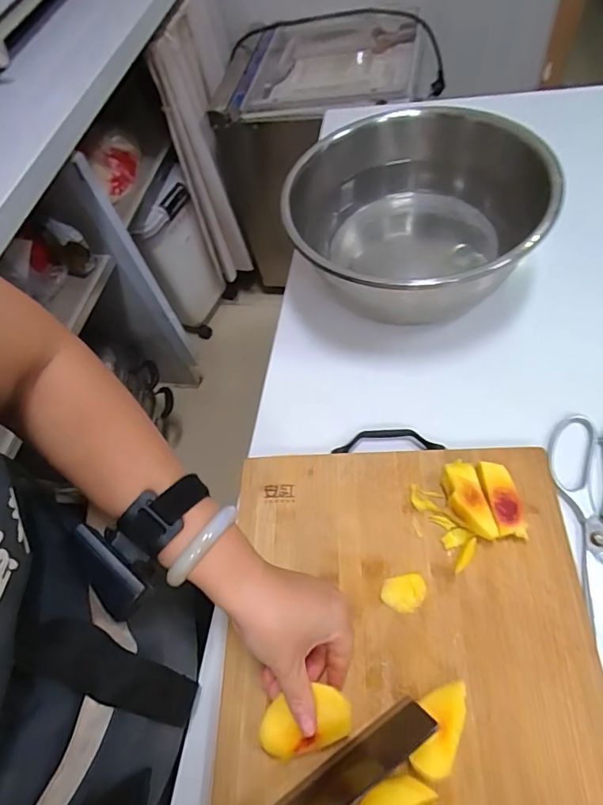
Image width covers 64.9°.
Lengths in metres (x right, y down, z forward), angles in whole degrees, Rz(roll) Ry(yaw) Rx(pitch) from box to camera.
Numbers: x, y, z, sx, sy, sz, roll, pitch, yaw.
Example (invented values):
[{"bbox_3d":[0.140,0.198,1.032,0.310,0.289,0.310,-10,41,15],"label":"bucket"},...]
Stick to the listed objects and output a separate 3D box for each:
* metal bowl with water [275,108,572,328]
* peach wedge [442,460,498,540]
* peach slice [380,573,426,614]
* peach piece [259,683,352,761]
[{"bbox_3d":[0.121,-0.209,0.557,0.272,0.138,0.277,-5,59,8],"label":"metal bowl with water"},{"bbox_3d":[0.145,0.087,0.419,0.031,0.023,0.070,-13,58,3],"label":"peach wedge"},{"bbox_3d":[0.086,0.161,0.399,0.037,0.004,0.029,-12,58,4],"label":"peach slice"},{"bbox_3d":[0.004,0.235,0.349,0.077,0.022,0.039,-36,81,16],"label":"peach piece"}]

